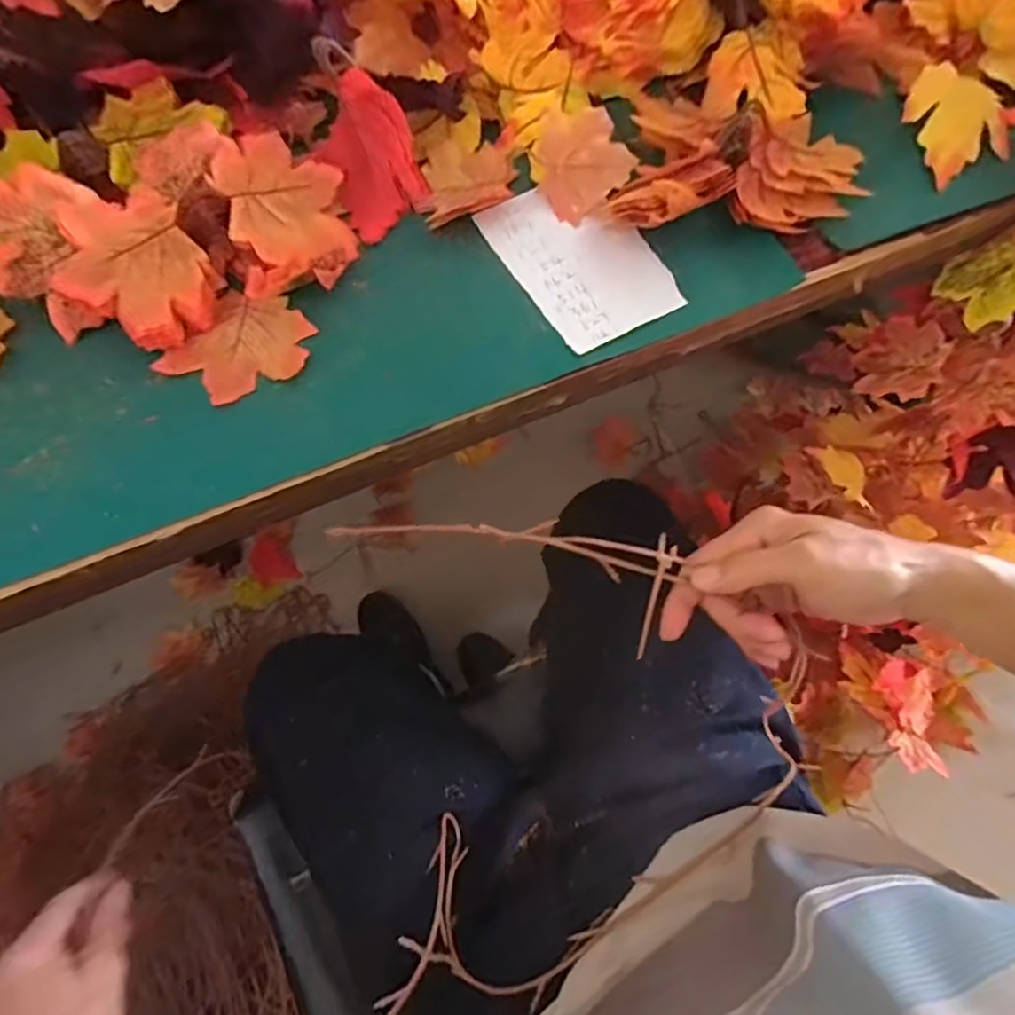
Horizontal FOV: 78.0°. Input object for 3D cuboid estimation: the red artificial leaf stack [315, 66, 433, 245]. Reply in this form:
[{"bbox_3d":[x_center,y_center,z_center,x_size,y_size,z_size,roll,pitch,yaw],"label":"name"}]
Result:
[{"bbox_3d":[-0.098,-0.245,0.427,0.054,0.070,0.088,-28,73,-11],"label":"red artificial leaf stack"}]

